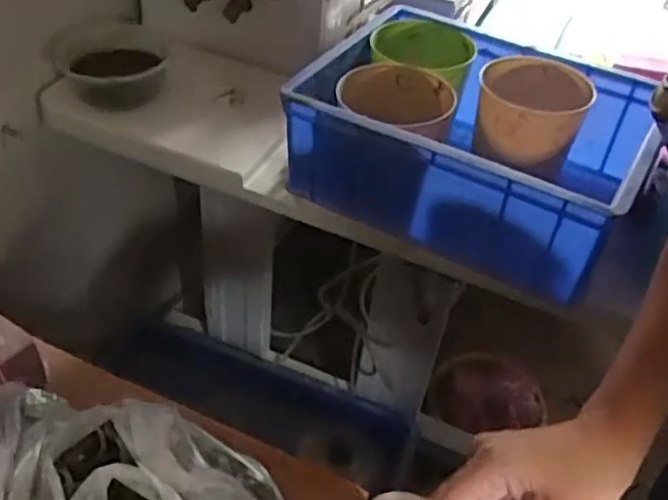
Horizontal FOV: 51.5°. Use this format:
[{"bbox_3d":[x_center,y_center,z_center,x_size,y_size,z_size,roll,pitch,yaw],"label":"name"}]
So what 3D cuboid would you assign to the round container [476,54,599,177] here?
[{"bbox_3d":[0.205,-0.139,0.721,0.109,0.075,0.109,3,43,-3],"label":"round container"}]

